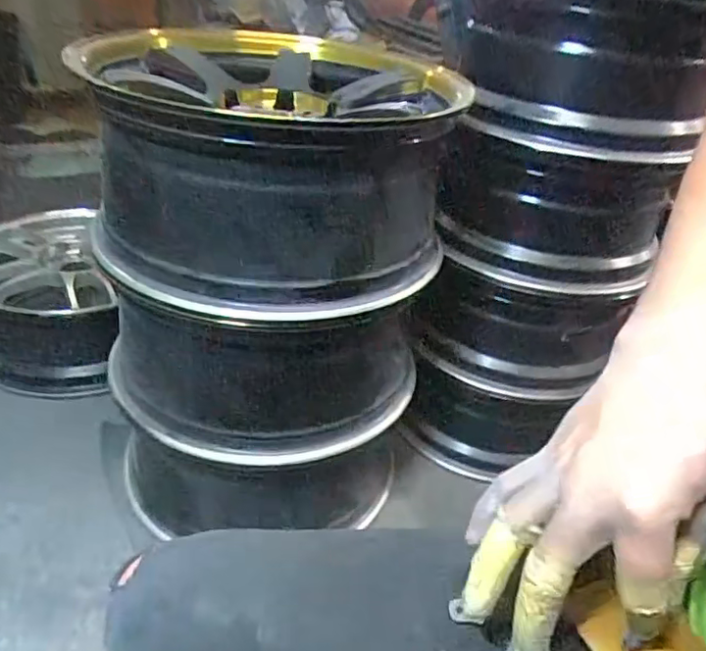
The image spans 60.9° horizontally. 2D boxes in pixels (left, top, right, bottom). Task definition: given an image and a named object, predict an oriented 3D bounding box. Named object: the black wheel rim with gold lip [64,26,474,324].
[{"bbox_3d":[-0.106,-0.224,0.796,0.455,0.231,0.450,-18,41,-34],"label":"black wheel rim with gold lip"}]

